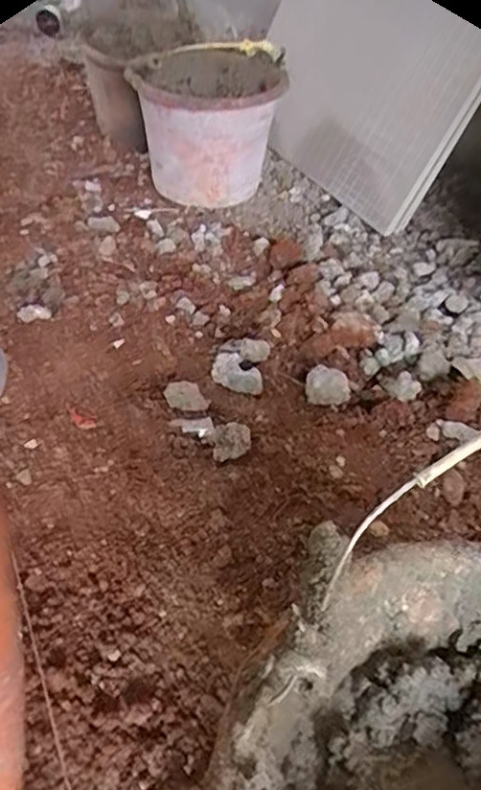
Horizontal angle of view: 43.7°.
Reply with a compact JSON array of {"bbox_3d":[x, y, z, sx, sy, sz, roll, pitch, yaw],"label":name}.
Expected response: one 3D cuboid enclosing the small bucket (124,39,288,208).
[{"bbox_3d":[-0.055,-0.453,1.042,0.224,0.221,0.240,3,40,-2],"label":"small bucket"}]

